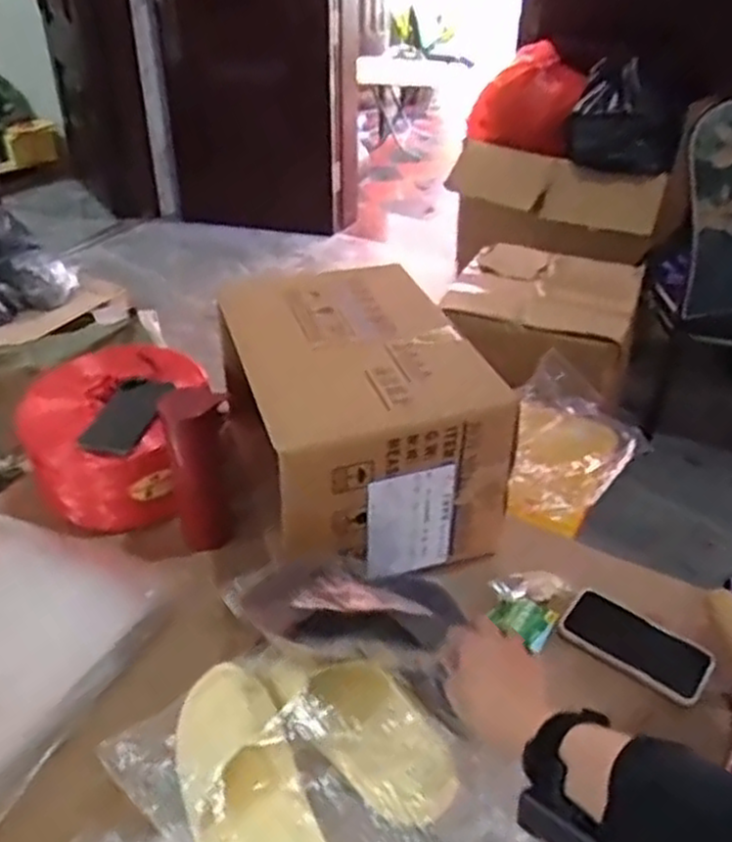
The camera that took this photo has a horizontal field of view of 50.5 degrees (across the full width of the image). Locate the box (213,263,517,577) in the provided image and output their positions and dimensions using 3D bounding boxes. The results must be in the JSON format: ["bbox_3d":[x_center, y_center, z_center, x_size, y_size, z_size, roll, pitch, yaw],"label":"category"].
[{"bbox_3d":[-0.014,-0.010,1.034,0.284,0.226,0.363,-11,37,-16],"label":"box"}]

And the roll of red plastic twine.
[{"bbox_3d":[-0.348,0.017,1.110,0.232,0.145,0.258,3,36,3],"label":"roll of red plastic twine"}]

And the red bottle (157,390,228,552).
[{"bbox_3d":[-0.208,0.068,0.976,0.073,0.211,0.066,-5,36,-8],"label":"red bottle"}]

